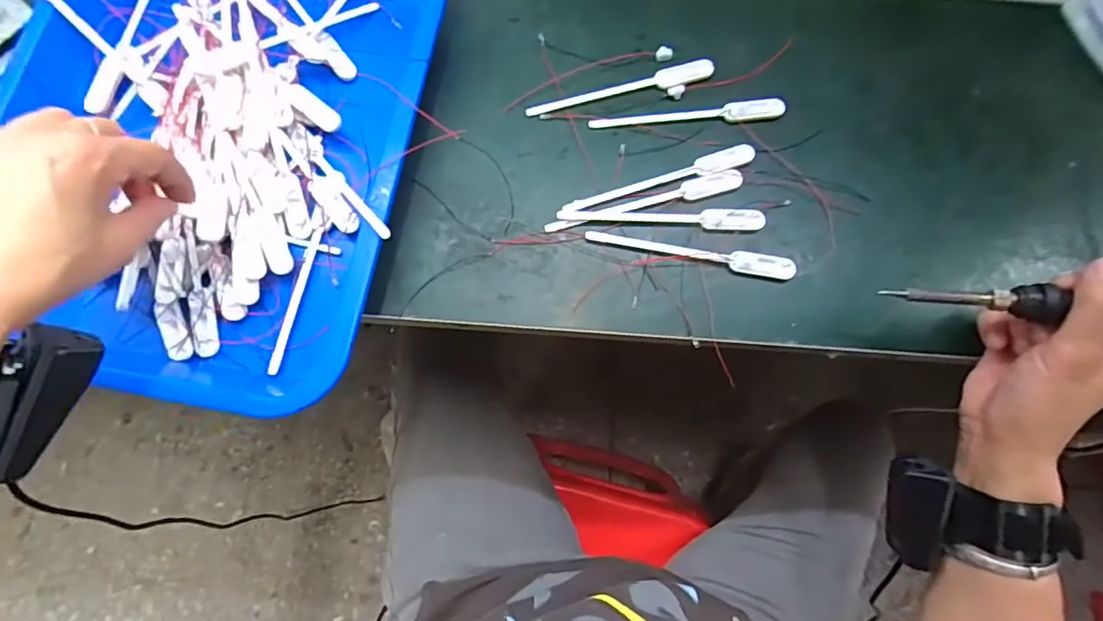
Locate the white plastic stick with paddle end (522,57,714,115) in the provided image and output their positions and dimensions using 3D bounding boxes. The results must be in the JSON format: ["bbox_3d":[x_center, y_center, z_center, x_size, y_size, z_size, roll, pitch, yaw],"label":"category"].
[{"bbox_3d":[0.053,-0.170,0.425,0.146,0.005,0.017,-14,77,-5],"label":"white plastic stick with paddle end"}]

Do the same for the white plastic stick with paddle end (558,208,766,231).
[{"bbox_3d":[0.080,-0.066,0.397,0.145,0.008,0.017,1,76,-1],"label":"white plastic stick with paddle end"}]

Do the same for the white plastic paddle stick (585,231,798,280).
[{"bbox_3d":[0.099,-0.041,0.394,0.146,0.007,0.016,11,76,1],"label":"white plastic paddle stick"}]

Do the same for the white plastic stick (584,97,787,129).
[{"bbox_3d":[0.102,-0.145,0.417,0.144,0.008,0.017,-6,77,-3],"label":"white plastic stick"}]

